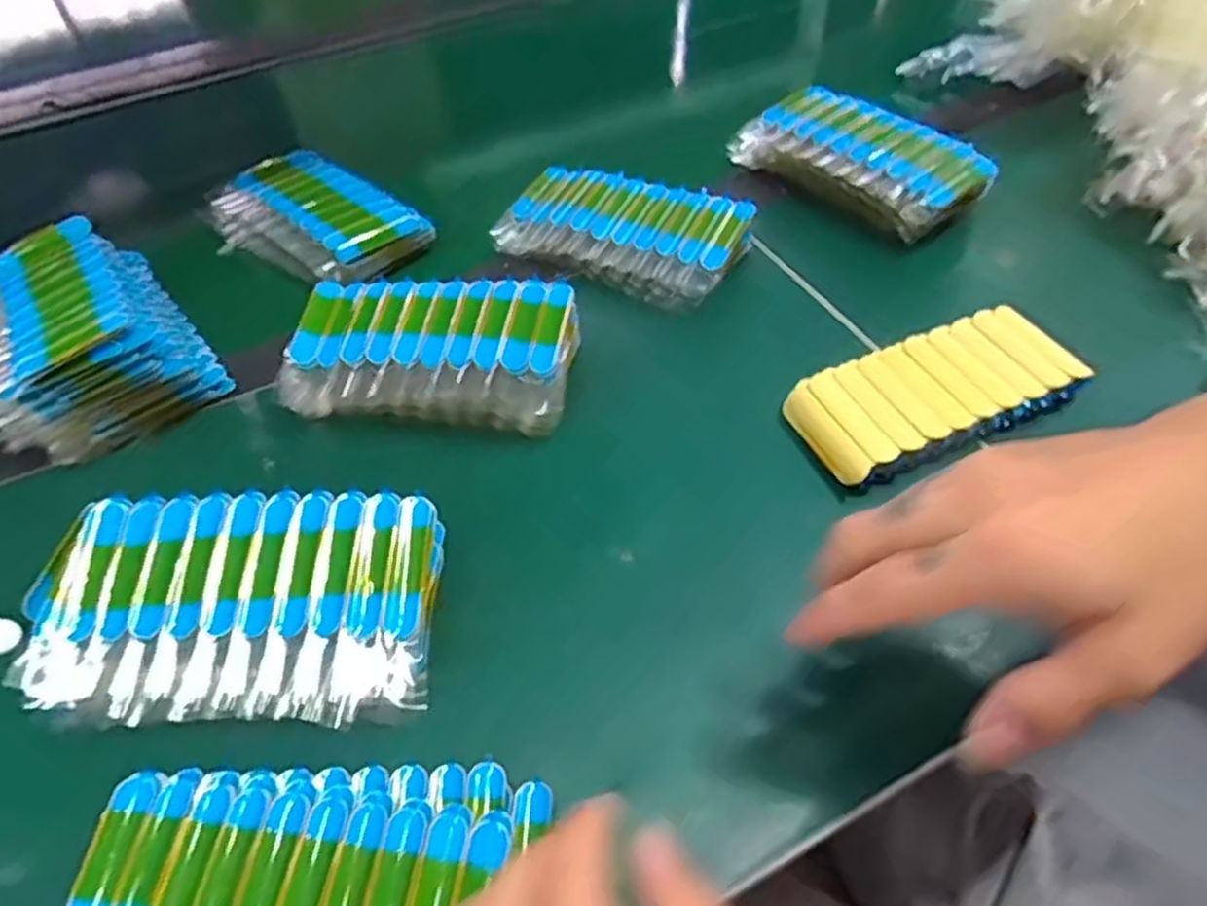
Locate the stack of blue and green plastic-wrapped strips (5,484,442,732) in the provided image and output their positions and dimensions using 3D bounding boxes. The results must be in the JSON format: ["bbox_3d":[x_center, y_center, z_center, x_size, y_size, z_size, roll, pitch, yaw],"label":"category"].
[{"bbox_3d":[-0.173,0.063,0.336,0.194,0.036,0.100,-2,51,1],"label":"stack of blue and green plastic-wrapped strips"}]

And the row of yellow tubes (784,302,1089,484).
[{"bbox_3d":[0.175,-0.032,0.403,0.148,0.021,0.065,-22,53,-15],"label":"row of yellow tubes"}]

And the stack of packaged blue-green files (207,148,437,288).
[{"bbox_3d":[-0.202,-0.162,0.532,0.096,0.027,0.153,-38,59,-25],"label":"stack of packaged blue-green files"}]

